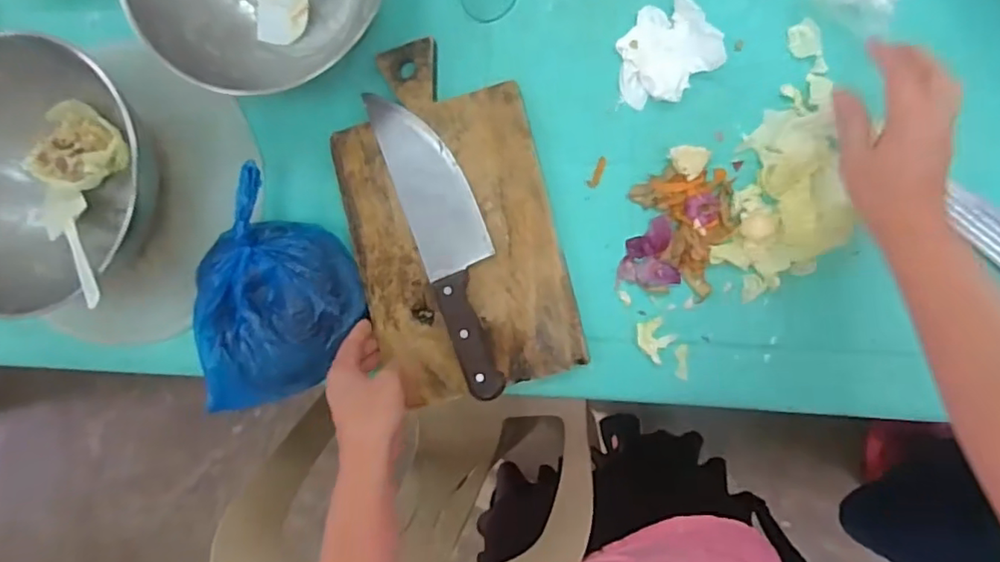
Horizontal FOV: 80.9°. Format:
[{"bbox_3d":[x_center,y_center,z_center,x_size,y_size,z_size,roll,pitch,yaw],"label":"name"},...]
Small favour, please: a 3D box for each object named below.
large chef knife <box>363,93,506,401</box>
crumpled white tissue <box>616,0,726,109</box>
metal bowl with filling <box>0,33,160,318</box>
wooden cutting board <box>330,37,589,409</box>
[{"bbox_3d":[-0.045,-0.041,0.530,0.062,0.028,0.286,-22,86,8],"label":"large chef knife"},{"bbox_3d":[0.142,-0.200,0.515,0.088,0.022,0.079,-36,84,7],"label":"crumpled white tissue"},{"bbox_3d":[-0.407,-0.089,0.535,0.211,0.092,0.224,0,89,9],"label":"metal bowl with filling"},{"bbox_3d":[-0.047,-0.058,0.548,0.188,0.018,0.320,-14,87,9],"label":"wooden cutting board"}]

